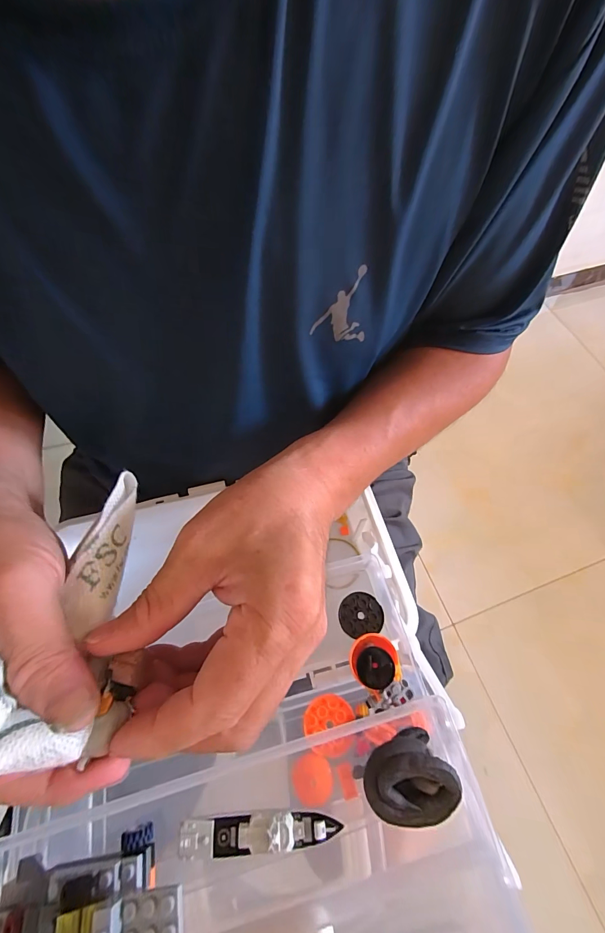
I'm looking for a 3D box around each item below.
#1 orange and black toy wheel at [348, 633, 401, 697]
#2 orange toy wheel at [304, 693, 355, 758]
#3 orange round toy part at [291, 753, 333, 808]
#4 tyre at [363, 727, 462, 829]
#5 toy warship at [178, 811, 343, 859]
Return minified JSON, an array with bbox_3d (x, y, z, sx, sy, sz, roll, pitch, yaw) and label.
[{"bbox_3d":[0.046,0.124,0.227,0.031,0.018,0.031,1,64,-1],"label":"orange and black toy wheel"},{"bbox_3d":[0.016,0.159,0.218,0.029,0.004,0.031,-4,65,-3],"label":"orange toy wheel"},{"bbox_3d":[0.006,0.183,0.209,0.024,0.004,0.023,1,64,-1],"label":"orange round toy part"},{"bbox_3d":[0.051,0.152,0.171,0.040,0.023,0.033,-18,66,-10],"label":"tyre"},{"bbox_3d":[-0.021,0.172,0.166,0.073,0.008,0.014,-5,65,-4],"label":"toy warship"}]

